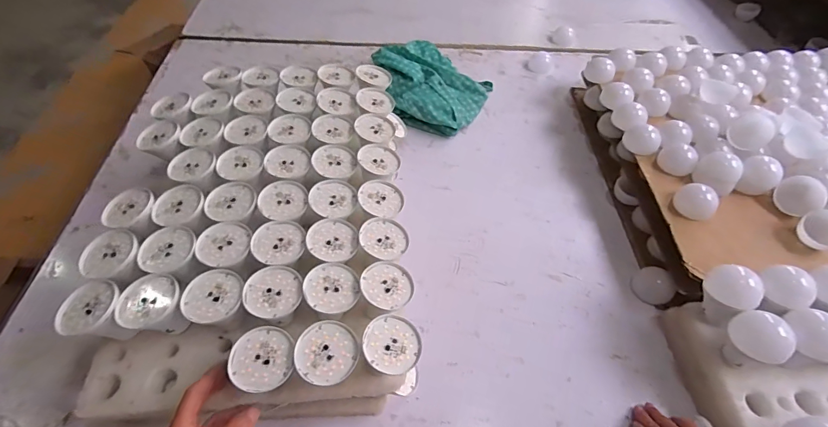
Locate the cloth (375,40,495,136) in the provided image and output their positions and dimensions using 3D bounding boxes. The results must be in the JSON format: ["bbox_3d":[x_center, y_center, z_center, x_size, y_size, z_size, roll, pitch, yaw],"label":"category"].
[{"bbox_3d":[0.026,-0.316,0.959,0.297,0.067,0.243,21,55,11],"label":"cloth"}]

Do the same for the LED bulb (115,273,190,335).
[{"bbox_3d":[-0.301,0.114,0.462,0.066,0.061,0.063,2,54,-2],"label":"LED bulb"}]

